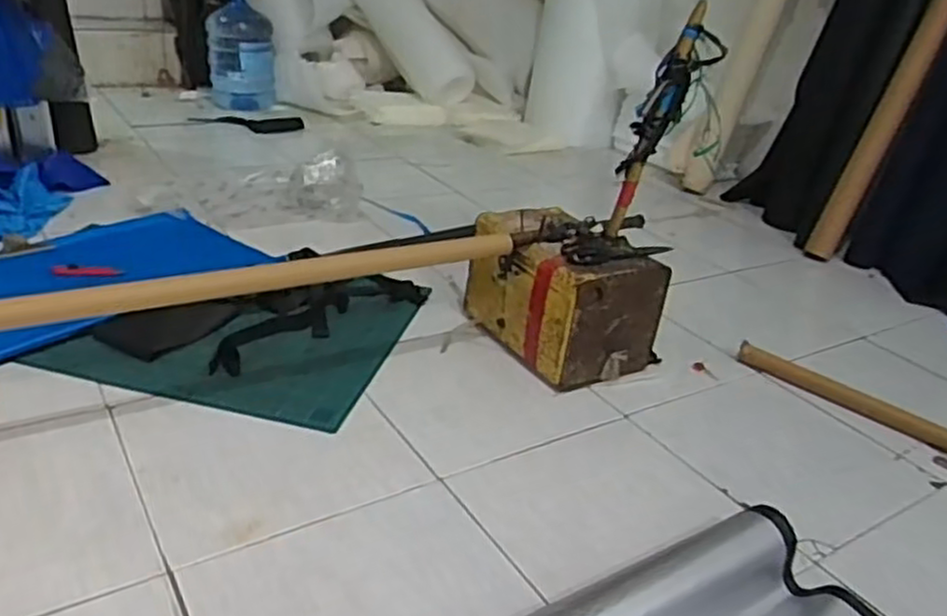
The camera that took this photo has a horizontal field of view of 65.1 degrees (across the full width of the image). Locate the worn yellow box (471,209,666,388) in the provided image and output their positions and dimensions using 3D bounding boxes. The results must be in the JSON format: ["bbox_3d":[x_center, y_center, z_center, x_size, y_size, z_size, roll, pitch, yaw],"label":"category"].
[{"bbox_3d":[0.175,-0.035,1.468,0.237,0.247,0.342,-13,35,-32],"label":"worn yellow box"}]

